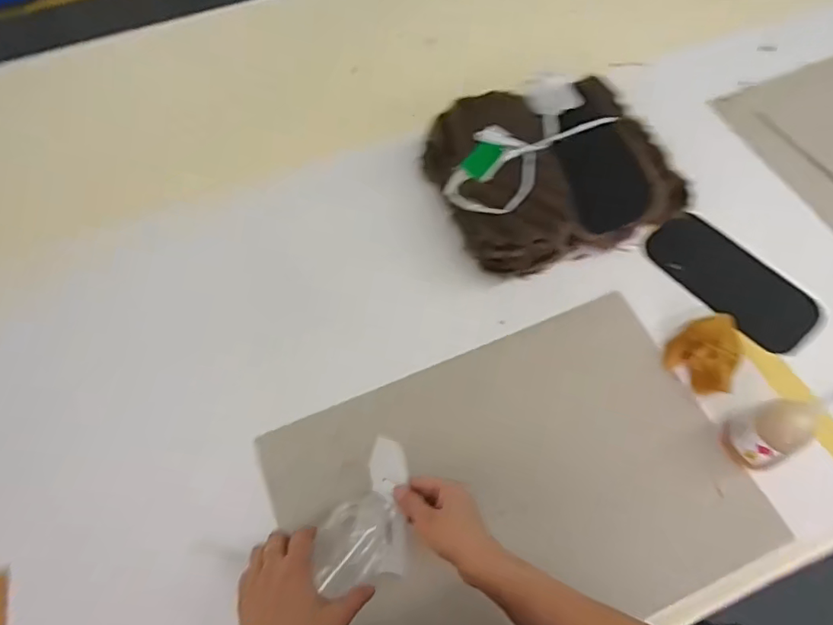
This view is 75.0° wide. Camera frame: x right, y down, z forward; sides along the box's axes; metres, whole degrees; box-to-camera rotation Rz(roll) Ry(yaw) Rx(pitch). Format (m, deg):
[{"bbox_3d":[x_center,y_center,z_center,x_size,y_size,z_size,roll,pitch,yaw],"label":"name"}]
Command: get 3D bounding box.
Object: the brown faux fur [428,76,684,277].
[{"bbox_3d":[0.209,-0.212,0.816,0.343,0.123,0.262,-20,65,-9],"label":"brown faux fur"}]

